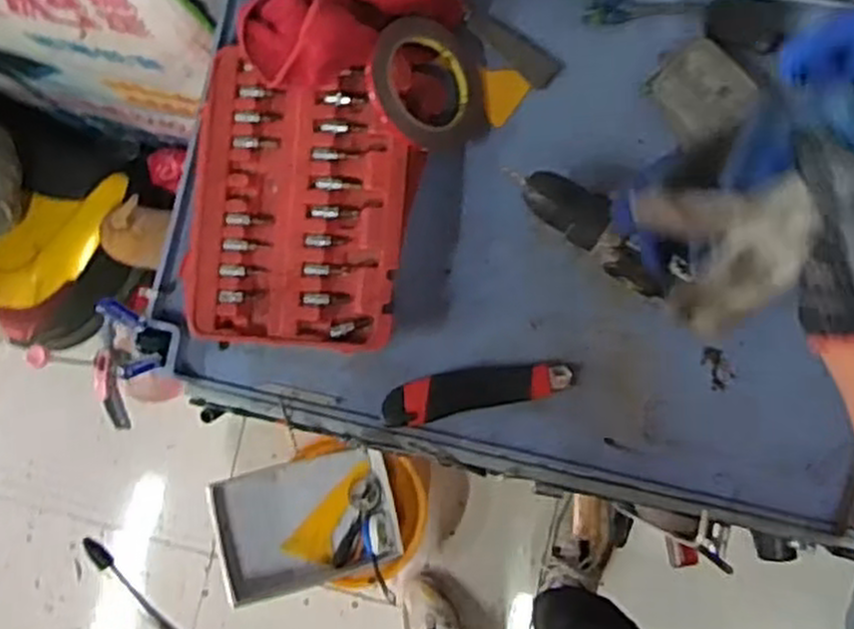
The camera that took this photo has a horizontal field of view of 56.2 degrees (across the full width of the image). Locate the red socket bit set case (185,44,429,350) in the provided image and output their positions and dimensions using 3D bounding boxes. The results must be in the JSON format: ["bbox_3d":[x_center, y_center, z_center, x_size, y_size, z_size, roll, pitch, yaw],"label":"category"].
[{"bbox_3d":[-0.106,-0.090,0.681,0.186,0.051,0.235,7,86,7],"label":"red socket bit set case"}]

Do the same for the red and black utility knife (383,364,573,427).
[{"bbox_3d":[0.041,0.063,0.679,0.156,0.024,0.037,-13,84,5],"label":"red and black utility knife"}]

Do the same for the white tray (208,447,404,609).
[{"bbox_3d":[-0.207,0.358,1.373,0.305,0.055,0.214,-11,85,-18],"label":"white tray"}]

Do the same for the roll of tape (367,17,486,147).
[{"bbox_3d":[-0.002,-0.195,0.673,0.108,0.022,0.104,0,90,-36],"label":"roll of tape"}]

